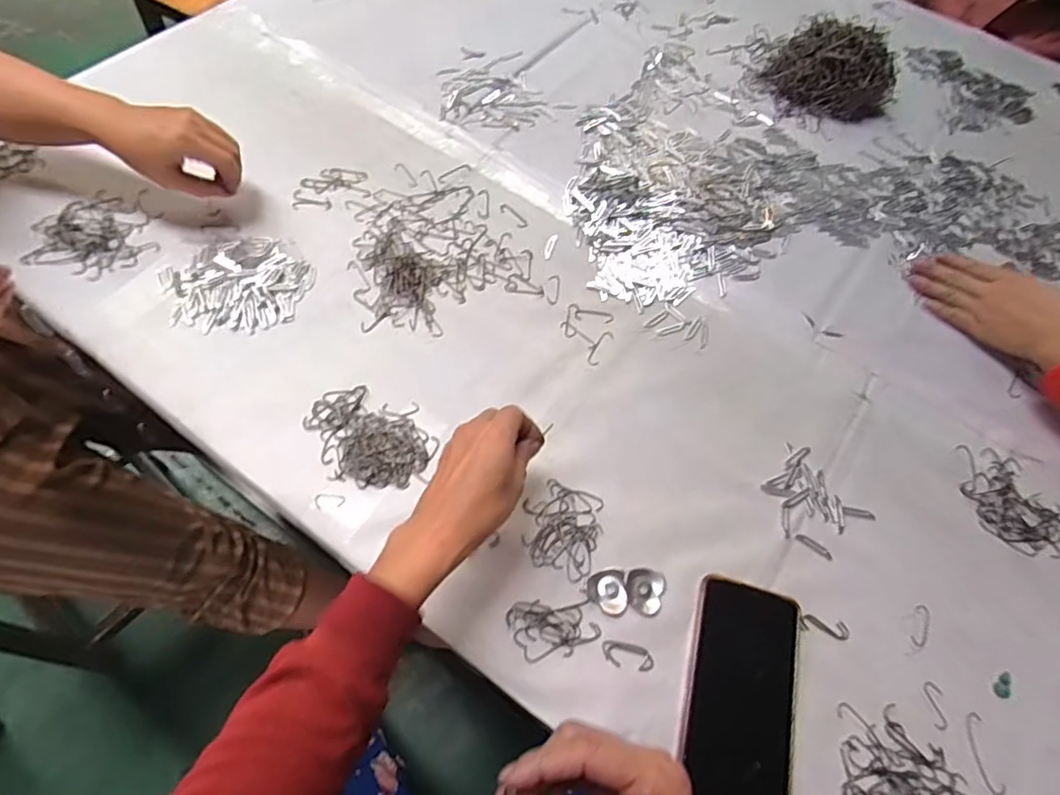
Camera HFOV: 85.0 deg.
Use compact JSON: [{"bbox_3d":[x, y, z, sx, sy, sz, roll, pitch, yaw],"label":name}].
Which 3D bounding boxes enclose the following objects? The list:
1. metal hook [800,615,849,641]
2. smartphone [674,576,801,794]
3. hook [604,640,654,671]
[{"bbox_3d":[0.238,0.185,0.465,0.039,0.004,0.013,14,62,4],"label":"metal hook"},{"bbox_3d":[0.158,0.226,0.432,0.084,0.012,0.167,16,62,5],"label":"smartphone"},{"bbox_3d":[0.076,0.199,0.445,0.039,0.004,0.018,9,62,2],"label":"hook"}]

